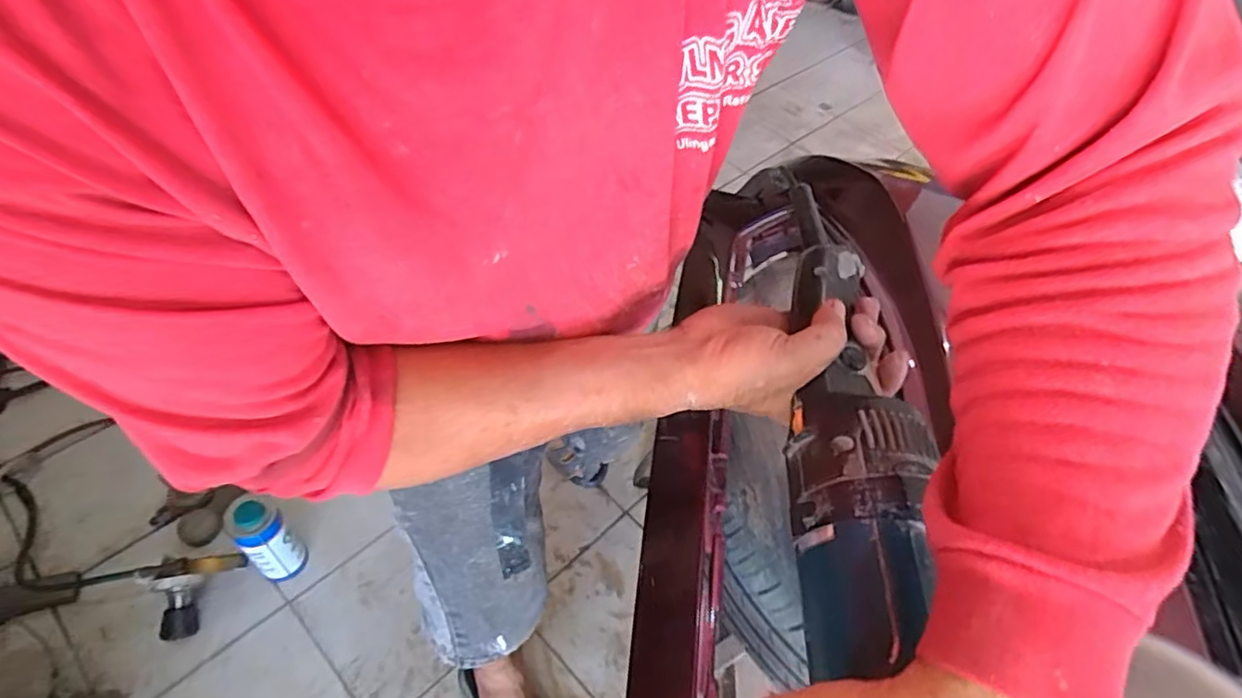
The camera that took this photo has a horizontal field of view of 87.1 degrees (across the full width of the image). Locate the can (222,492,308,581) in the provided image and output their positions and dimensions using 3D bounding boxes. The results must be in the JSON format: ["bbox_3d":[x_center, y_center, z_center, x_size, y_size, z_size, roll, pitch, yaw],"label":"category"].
[{"bbox_3d":[-0.641,0.343,1.186,0.090,0.210,0.082,-29,59,-27],"label":"can"}]

